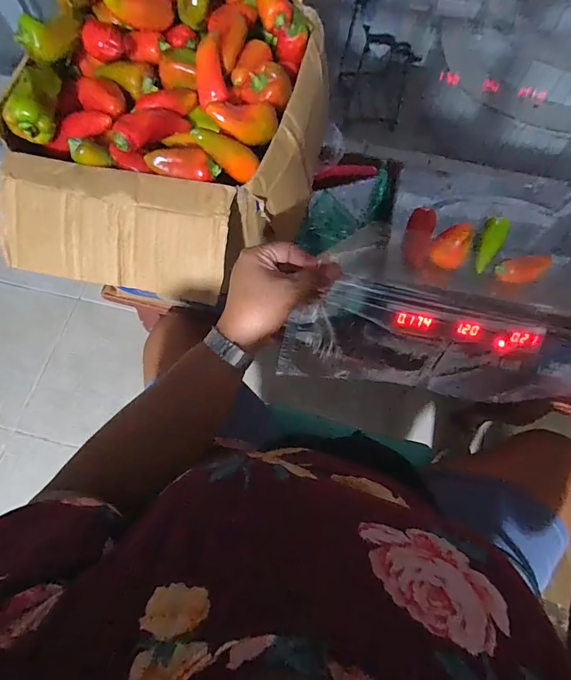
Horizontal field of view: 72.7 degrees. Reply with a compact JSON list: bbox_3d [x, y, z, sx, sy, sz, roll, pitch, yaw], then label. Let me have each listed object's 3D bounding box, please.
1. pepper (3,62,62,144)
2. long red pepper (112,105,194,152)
[{"bbox_3d":[-0.265,-0.257,0.417,0.035,0.036,0.086,6,70,2],"label":"pepper"},{"bbox_3d":[-0.142,-0.224,0.407,0.032,0.030,0.093,41,54,13],"label":"long red pepper"}]

